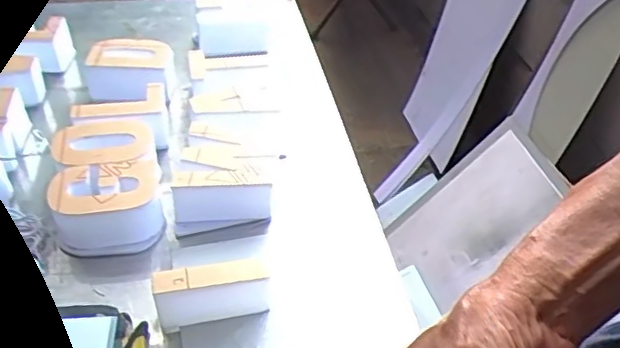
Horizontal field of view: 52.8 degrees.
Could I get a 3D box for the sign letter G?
[{"bbox_3d":[-0.166,0.028,0.514,0.085,0.048,0.065,-12,45,-15],"label":"sign letter G"}]

